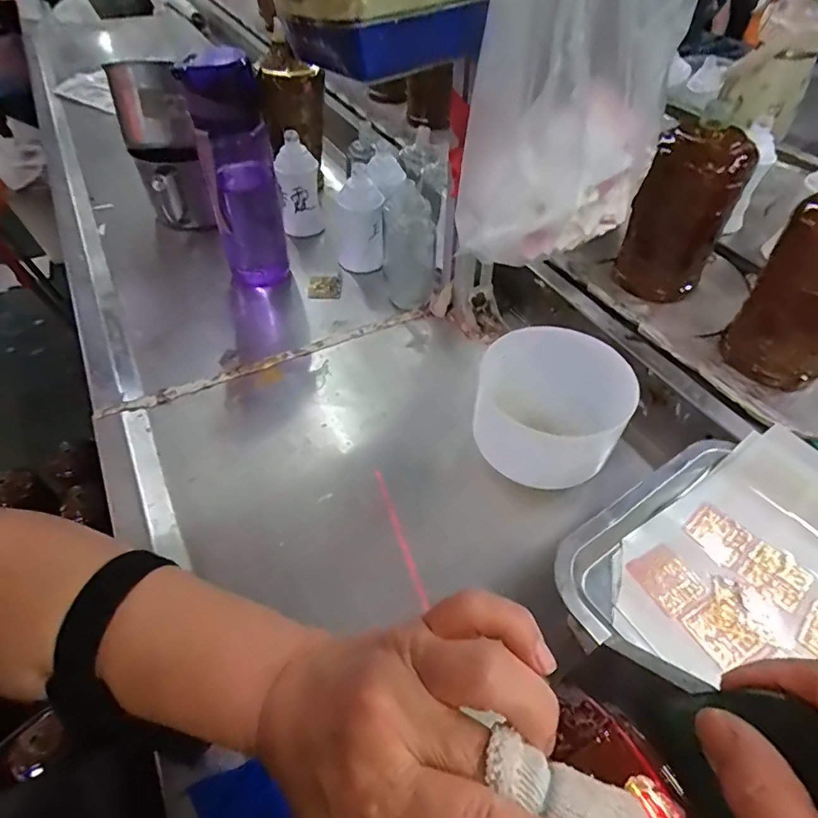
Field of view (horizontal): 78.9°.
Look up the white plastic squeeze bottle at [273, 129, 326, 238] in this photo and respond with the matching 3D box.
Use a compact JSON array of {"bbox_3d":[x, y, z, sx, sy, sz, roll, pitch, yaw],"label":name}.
[{"bbox_3d":[-0.141,-0.281,0.638,0.050,0.119,0.046,-6,51,-2],"label":"white plastic squeeze bottle"}]

